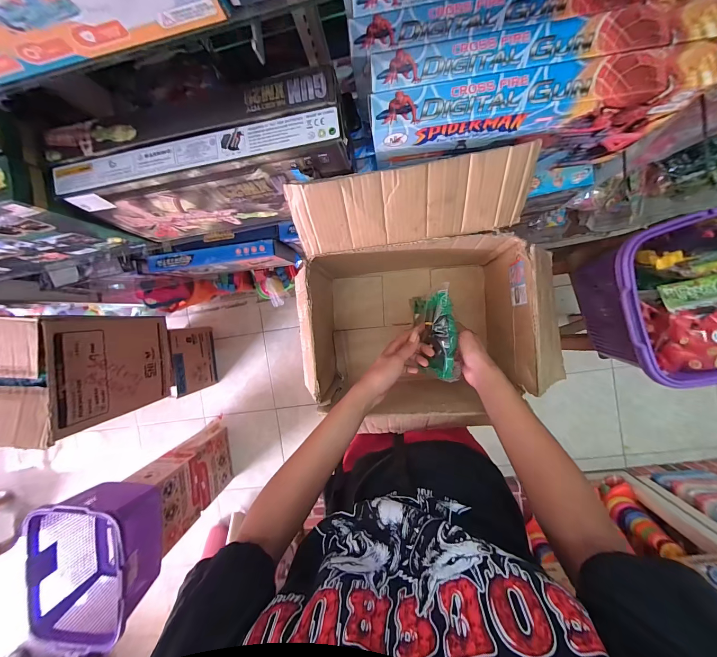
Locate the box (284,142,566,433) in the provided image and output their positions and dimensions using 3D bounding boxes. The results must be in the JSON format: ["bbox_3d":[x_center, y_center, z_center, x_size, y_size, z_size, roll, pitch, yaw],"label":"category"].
[{"bbox_3d":[0.149,-0.036,0.636,0.474,0.353,0.437,-5,92,7],"label":"box"}]

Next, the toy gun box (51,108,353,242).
[{"bbox_3d":[-0.221,-0.236,0.515,0.423,0.184,0.073,-6,92,7],"label":"toy gun box"}]

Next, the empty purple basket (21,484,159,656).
[{"bbox_3d":[-0.771,0.692,0.946,0.281,0.223,0.368,3,93,7],"label":"empty purple basket"}]

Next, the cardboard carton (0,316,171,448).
[{"bbox_3d":[-0.933,0.104,0.827,0.600,0.333,0.269,1,93,7],"label":"cardboard carton"}]

